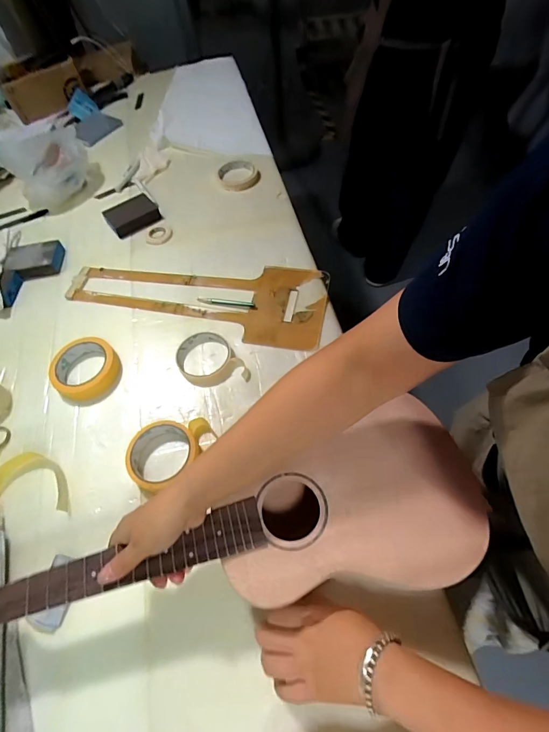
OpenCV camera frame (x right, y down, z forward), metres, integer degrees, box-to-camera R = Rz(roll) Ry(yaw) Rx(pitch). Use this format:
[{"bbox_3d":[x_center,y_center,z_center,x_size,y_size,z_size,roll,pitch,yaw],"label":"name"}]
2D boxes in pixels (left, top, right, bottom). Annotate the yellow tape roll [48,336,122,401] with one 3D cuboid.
[{"bbox_3d":[-0.287,0.002,0.593,0.095,0.029,0.097,-2,59,3],"label":"yellow tape roll"}]

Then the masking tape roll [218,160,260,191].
[{"bbox_3d":[-0.076,-0.412,0.837,0.087,0.023,0.087,-2,59,3],"label":"masking tape roll"}]

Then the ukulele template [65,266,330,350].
[{"bbox_3d":[-0.145,-0.116,0.666,0.456,0.011,0.159,5,59,8],"label":"ukulele template"}]

